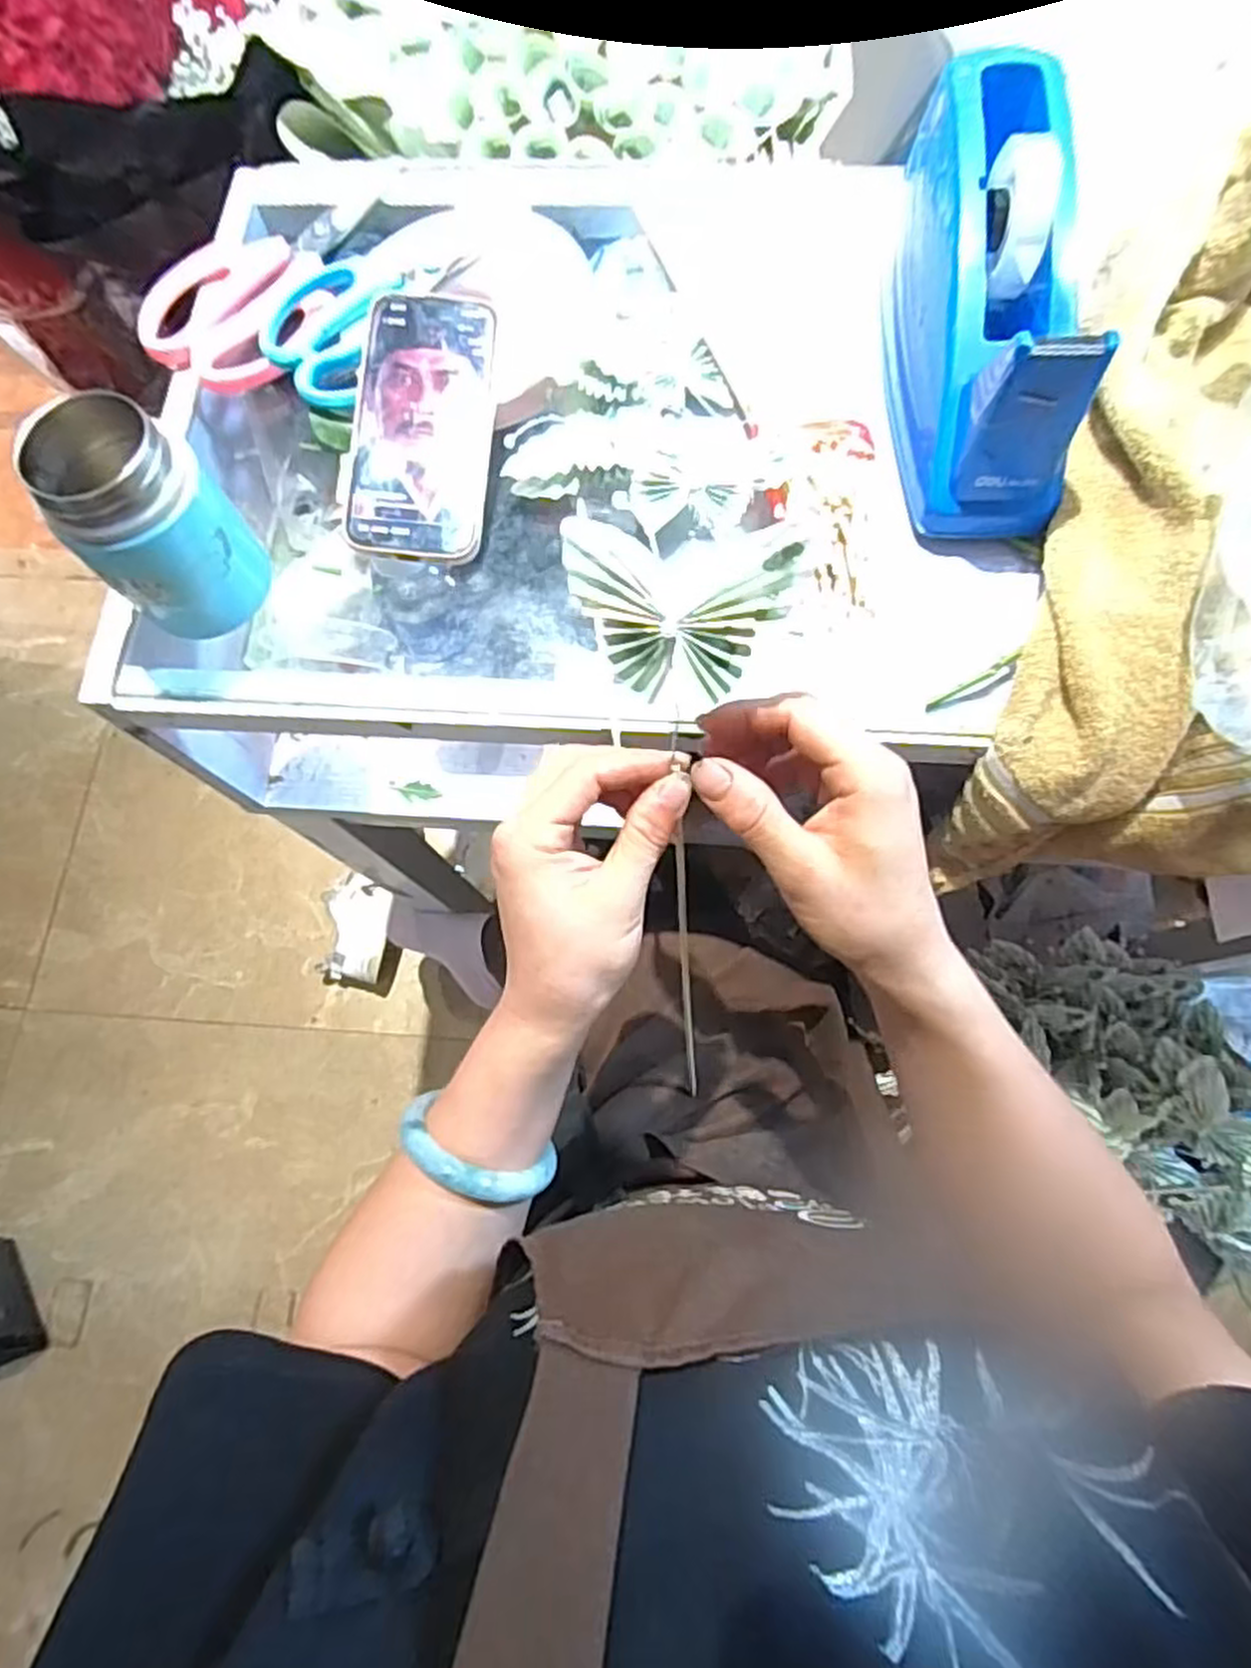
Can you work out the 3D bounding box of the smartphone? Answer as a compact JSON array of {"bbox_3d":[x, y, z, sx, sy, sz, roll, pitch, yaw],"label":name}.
[{"bbox_3d":[-0.111,-0.223,0.433,0.074,0.005,0.146,4,86,-6],"label":"smartphone"}]

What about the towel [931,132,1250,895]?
[{"bbox_3d":[0.290,-0.150,0.415,0.164,0.116,0.364,11,88,6],"label":"towel"}]

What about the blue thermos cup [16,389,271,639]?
[{"bbox_3d":[-0.228,-0.148,0.387,0.070,0.103,0.062,-41,76,-10],"label":"blue thermos cup"}]

